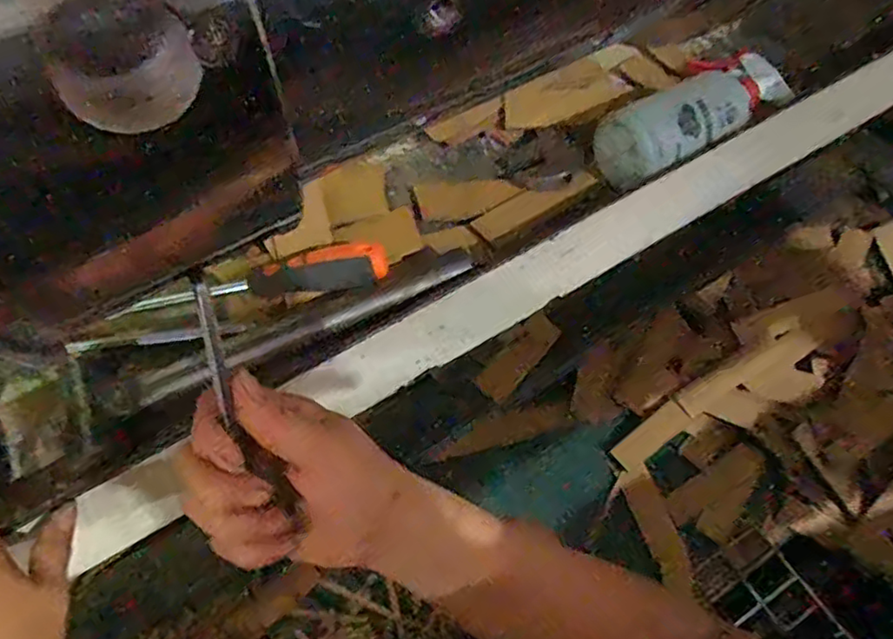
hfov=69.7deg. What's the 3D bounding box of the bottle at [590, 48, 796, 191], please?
[{"bbox_3d":[0.231,-0.195,0.589,0.221,0.068,0.082,-35,64,-18],"label":"bottle"}]

